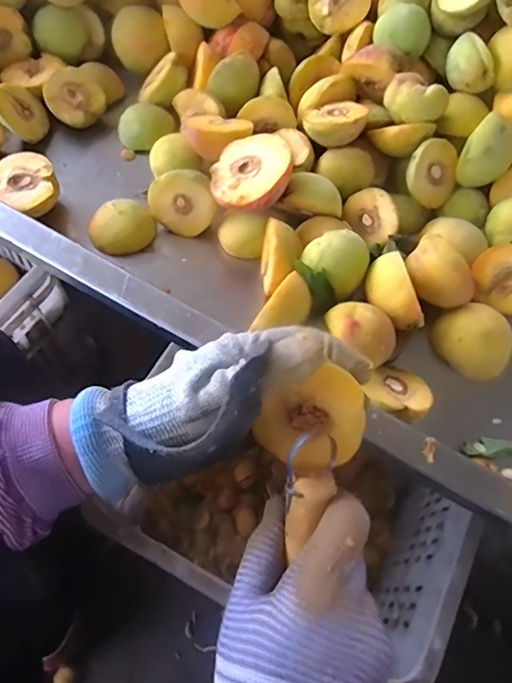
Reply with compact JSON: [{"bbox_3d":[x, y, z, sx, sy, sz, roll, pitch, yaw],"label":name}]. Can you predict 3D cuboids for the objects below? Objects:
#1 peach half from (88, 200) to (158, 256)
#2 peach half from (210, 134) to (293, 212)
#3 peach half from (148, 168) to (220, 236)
[{"bbox_3d":[-0.123,-0.106,0.482,0.058,0.024,0.048,-39,73,-19],"label":"peach half"},{"bbox_3d":[-0.002,-0.145,0.457,0.067,0.029,0.076,33,80,27],"label":"peach half"},{"bbox_3d":[-0.065,-0.132,0.480,0.060,0.059,0.030,34,34,-22],"label":"peach half"}]

